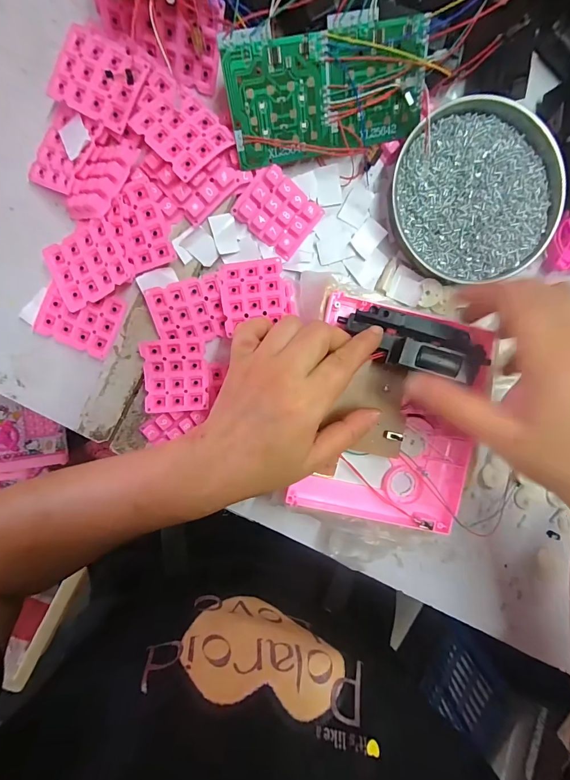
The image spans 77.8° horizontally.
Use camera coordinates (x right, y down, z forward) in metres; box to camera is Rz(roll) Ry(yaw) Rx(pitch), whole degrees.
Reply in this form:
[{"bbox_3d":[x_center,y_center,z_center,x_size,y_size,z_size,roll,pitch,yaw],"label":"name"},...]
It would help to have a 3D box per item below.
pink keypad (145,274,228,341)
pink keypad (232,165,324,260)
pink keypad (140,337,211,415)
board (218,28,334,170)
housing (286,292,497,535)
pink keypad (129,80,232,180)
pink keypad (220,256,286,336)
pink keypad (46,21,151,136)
[{"bbox_3d":[-0.076,-0.062,0.280,0.054,0.011,0.047,-13,97,0],"label":"pink keypad"},{"bbox_3d":[-0.004,-0.142,0.280,0.058,0.012,0.049,37,96,-18],"label":"pink keypad"},{"bbox_3d":[-0.088,-0.012,0.287,0.049,0.010,0.057,-2,97,-2],"label":"pink keypad"},{"bbox_3d":[-0.003,-0.201,0.247,0.071,0.004,0.071,-15,132,-6],"label":"board"},{"bbox_3d":[0.085,0.023,0.272,0.132,0.031,0.162,12,97,-3],"label":"housing"},{"bbox_3d":[-0.075,-0.185,0.248,0.047,0.008,0.060,-44,96,4],"label":"pink keypad"},{"bbox_3d":[-0.025,-0.076,0.282,0.049,0.010,0.054,-6,97,-1],"label":"pink keypad"},{"bbox_3d":[-0.129,-0.216,0.244,0.056,0.006,0.053,27,96,-5],"label":"pink keypad"}]

